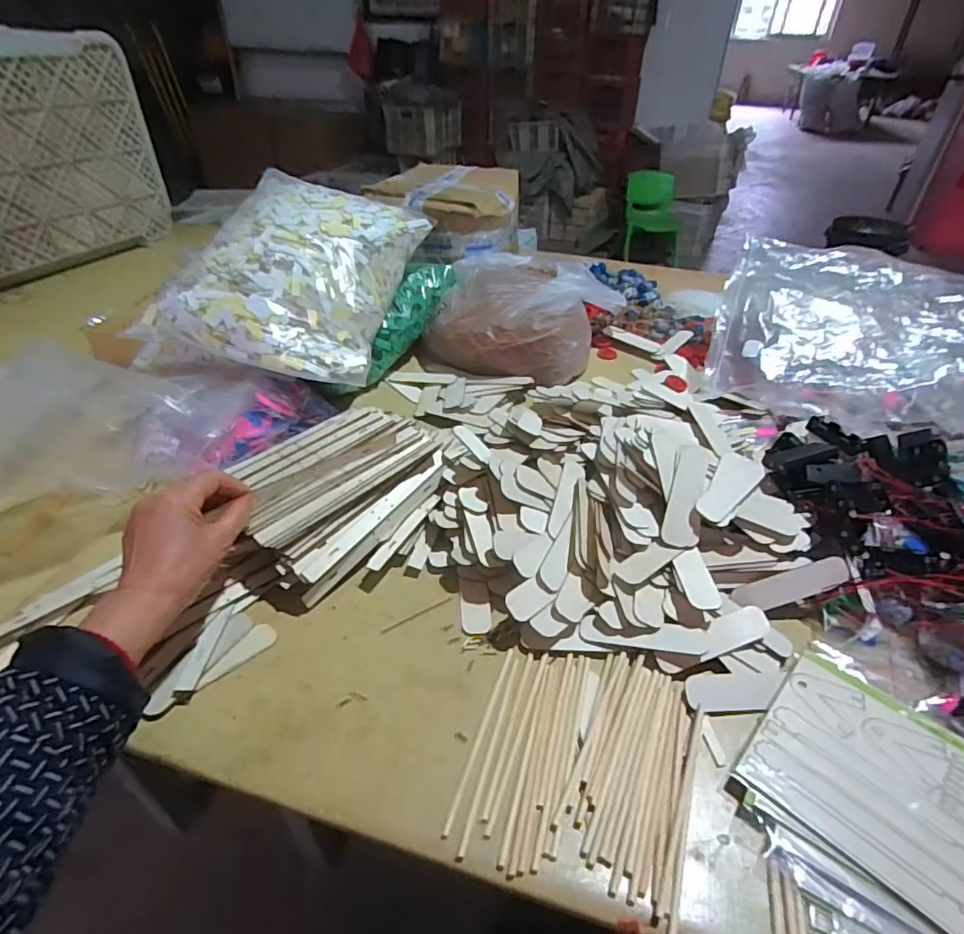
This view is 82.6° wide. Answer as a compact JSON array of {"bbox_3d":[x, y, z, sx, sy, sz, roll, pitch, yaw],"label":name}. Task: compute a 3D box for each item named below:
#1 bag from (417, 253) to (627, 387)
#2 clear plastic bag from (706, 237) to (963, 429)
[{"bbox_3d":[0.062,-0.252,0.884,0.239,0.113,0.279,23,44,25],"label":"bag"},{"bbox_3d":[0.553,-0.171,0.748,0.446,0.148,0.238,11,40,12],"label":"clear plastic bag"}]

